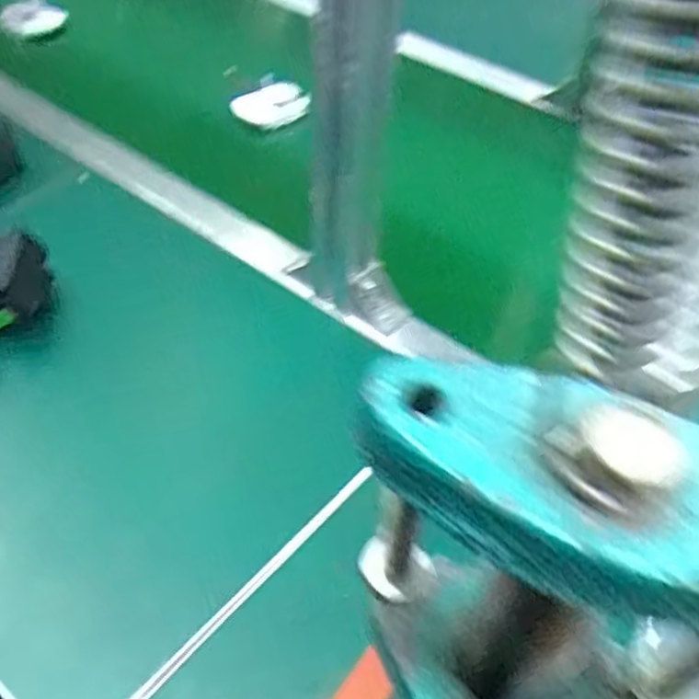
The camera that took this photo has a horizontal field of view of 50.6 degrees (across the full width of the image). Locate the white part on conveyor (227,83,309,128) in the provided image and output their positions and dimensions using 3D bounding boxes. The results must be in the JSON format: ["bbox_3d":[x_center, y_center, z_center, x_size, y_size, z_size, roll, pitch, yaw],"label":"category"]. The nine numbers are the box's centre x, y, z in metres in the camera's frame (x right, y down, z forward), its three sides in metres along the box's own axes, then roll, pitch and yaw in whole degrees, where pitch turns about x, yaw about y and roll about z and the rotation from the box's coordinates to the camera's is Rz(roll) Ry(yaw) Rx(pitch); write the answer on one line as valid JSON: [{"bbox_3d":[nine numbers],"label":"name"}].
[{"bbox_3d":[-0.082,-0.253,0.775,0.079,0.037,0.035,-4,46,12],"label":"white part on conveyor"}]

